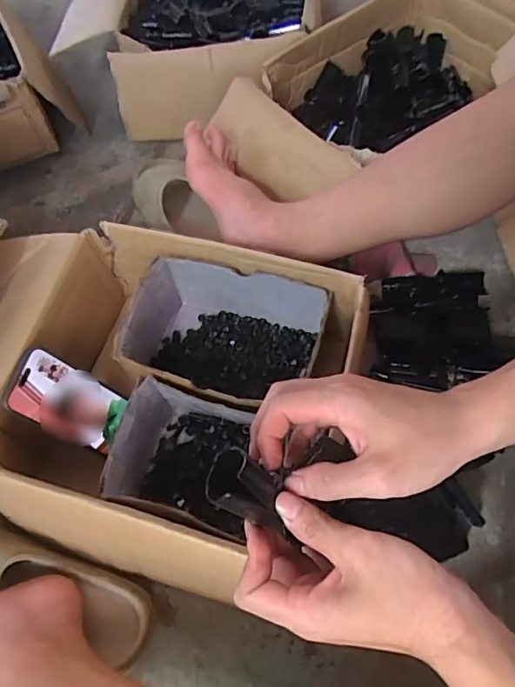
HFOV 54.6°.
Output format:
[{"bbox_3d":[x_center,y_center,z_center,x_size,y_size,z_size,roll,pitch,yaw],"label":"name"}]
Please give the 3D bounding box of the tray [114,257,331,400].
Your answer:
[{"bbox_3d":[-0.038,0.002,0.575,0.213,0.104,0.148,14,63,11],"label":"tray"}]

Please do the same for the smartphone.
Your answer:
[{"bbox_3d":[-0.195,0.063,0.528,0.014,0.129,0.070,-10,55,33],"label":"smartphone"}]

